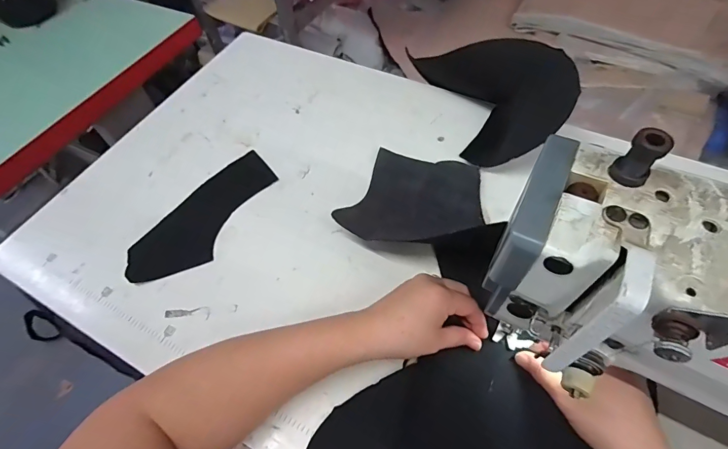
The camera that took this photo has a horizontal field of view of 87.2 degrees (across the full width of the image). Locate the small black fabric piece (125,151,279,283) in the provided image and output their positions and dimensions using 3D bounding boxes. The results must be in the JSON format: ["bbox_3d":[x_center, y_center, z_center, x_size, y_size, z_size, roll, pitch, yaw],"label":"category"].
[{"bbox_3d":[-0.204,-0.012,0.496,0.086,0.005,0.217,28,63,19],"label":"small black fabric piece"}]

